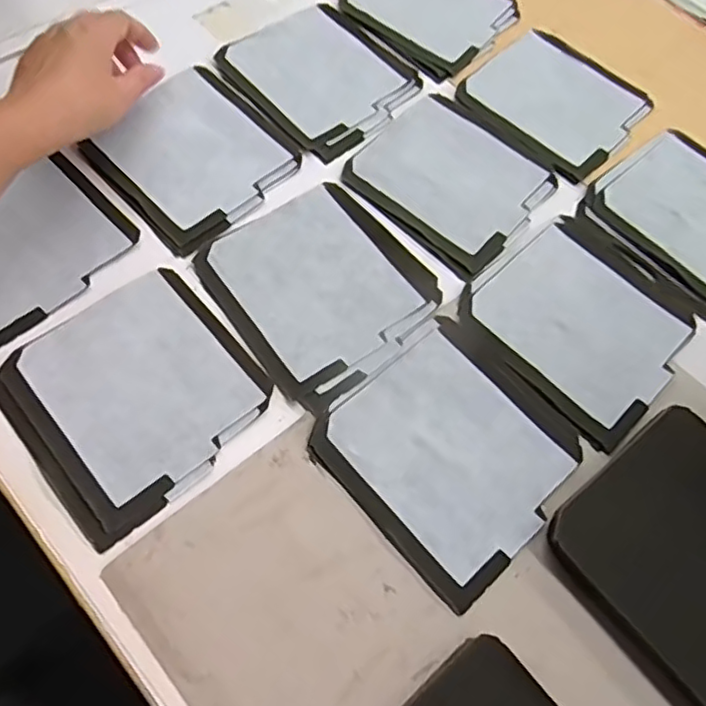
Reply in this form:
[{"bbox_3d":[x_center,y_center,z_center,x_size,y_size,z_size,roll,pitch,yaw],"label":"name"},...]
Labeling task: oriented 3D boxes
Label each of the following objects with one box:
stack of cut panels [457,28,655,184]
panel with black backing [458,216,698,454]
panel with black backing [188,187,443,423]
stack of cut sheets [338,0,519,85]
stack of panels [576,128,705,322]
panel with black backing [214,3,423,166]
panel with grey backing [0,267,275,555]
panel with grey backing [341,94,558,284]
[{"bbox_3d":[0.174,-0.216,0.537,0.135,0.012,0.131,42,69,15],"label":"stack of cut panels"},{"bbox_3d":[0.161,-0.025,0.436,0.135,0.004,0.137,-39,73,-20],"label":"panel with black backing"},{"bbox_3d":[-0.022,-0.049,0.439,0.132,0.007,0.145,-36,71,-19],"label":"panel with black backing"},{"bbox_3d":[0.074,-0.318,0.574,0.136,0.004,0.131,42,68,15],"label":"stack of cut sheets"},{"bbox_3d":[0.262,-0.104,0.479,0.134,0.006,0.140,-38,72,-19],"label":"stack of panels"},{"bbox_3d":[-0.025,-0.235,0.529,0.129,0.006,0.145,-37,72,-19],"label":"panel with black backing"},{"bbox_3d":[-0.135,0.023,0.389,0.135,0.006,0.139,-37,72,-19],"label":"panel with grey backing"},{"bbox_3d":[0.077,-0.136,0.489,0.139,0.005,0.126,42,68,15],"label":"panel with grey backing"}]

